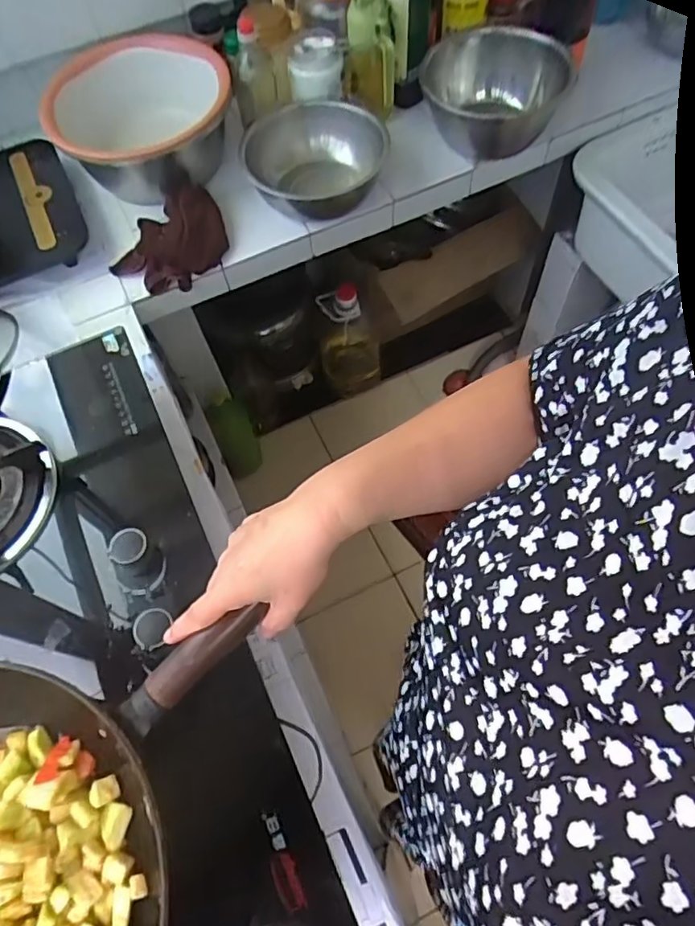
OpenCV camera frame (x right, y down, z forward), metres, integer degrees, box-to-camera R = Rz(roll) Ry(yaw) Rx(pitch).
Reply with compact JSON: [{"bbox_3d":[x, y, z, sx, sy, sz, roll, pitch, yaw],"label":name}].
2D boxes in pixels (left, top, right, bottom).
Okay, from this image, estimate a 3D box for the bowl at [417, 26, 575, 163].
[{"bbox_3d":[0.231,-0.604,0.974,0.207,0.131,0.211,-1,63,3],"label":"bowl"}]

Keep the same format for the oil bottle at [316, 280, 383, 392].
[{"bbox_3d":[0.001,-0.313,1.500,0.140,0.321,0.108,-19,63,-6],"label":"oil bottle"}]

